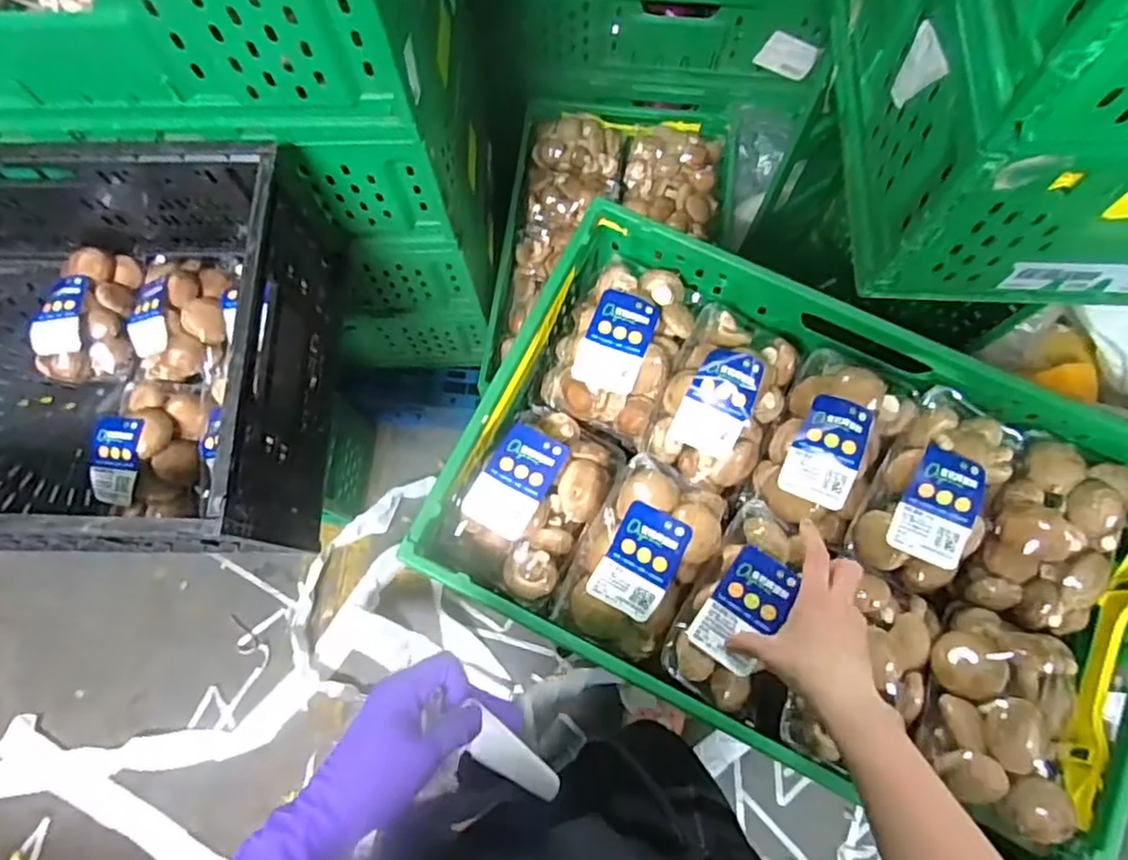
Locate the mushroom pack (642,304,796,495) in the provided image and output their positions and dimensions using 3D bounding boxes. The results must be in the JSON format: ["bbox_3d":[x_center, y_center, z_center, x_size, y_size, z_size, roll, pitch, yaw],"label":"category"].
[{"bbox_3d":[0.153,-0.038,0.616,0.105,0.054,0.169,22,75,8],"label":"mushroom pack"}]

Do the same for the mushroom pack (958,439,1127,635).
[{"bbox_3d":[0.433,0.095,0.580,0.106,0.057,0.159,22,75,8],"label":"mushroom pack"}]

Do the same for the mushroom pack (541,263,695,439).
[{"bbox_3d":[0.058,-0.088,0.638,0.111,0.058,0.171,24,75,9],"label":"mushroom pack"}]

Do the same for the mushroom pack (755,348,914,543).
[{"bbox_3d":[0.248,0.007,0.604,0.098,0.055,0.167,29,76,10],"label":"mushroom pack"}]

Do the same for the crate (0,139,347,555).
[{"bbox_3d":[-0.576,-0.080,0.706,0.587,0.225,0.397,0,73,2],"label":"crate"}]

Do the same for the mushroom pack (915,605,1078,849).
[{"bbox_3d":[0.358,0.235,0.534,0.108,0.051,0.167,19,75,7],"label":"mushroom pack"}]

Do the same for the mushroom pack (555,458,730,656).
[{"bbox_3d":[0.070,0.114,0.584,0.104,0.065,0.168,29,76,10],"label":"mushroom pack"}]

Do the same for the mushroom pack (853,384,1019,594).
[{"bbox_3d":[0.336,0.057,0.584,0.104,0.065,0.167,31,76,10],"label":"mushroom pack"}]

